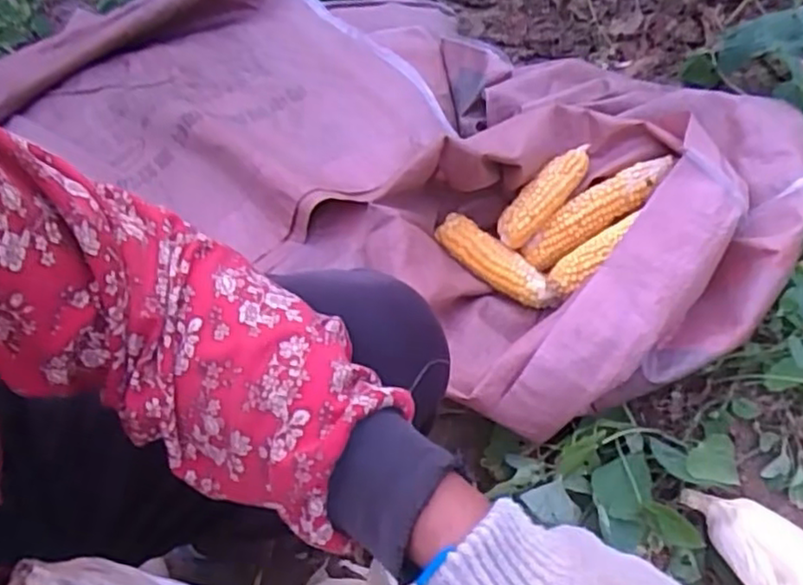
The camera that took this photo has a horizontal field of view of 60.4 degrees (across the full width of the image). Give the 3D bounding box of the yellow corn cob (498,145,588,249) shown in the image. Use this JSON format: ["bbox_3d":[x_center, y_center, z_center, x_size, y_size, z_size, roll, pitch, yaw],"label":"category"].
[{"bbox_3d":[0.163,-0.111,0.781,0.039,0.043,0.149,38,66,22],"label":"yellow corn cob"}]

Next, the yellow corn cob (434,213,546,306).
[{"bbox_3d":[0.102,-0.037,0.769,0.142,0.034,0.043,34,65,21],"label":"yellow corn cob"}]

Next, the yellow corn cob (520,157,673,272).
[{"bbox_3d":[0.217,-0.099,0.767,0.196,0.044,0.051,-35,60,5],"label":"yellow corn cob"}]

